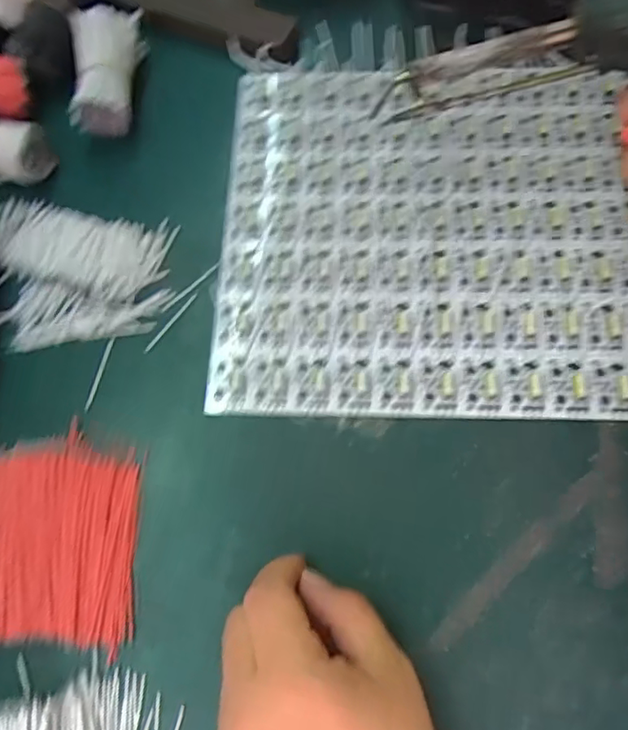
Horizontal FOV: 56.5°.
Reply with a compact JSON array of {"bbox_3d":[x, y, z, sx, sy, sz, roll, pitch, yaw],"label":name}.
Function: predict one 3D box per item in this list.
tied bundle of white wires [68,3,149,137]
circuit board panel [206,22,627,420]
[{"bbox_3d":[-0.136,-0.194,0.385,0.045,0.030,0.091,-9,67,-1],"label":"tied bundle of white wires"},{"bbox_3d":[0.085,-0.094,0.347,0.275,0.010,0.255,0,68,3],"label":"circuit board panel"}]

